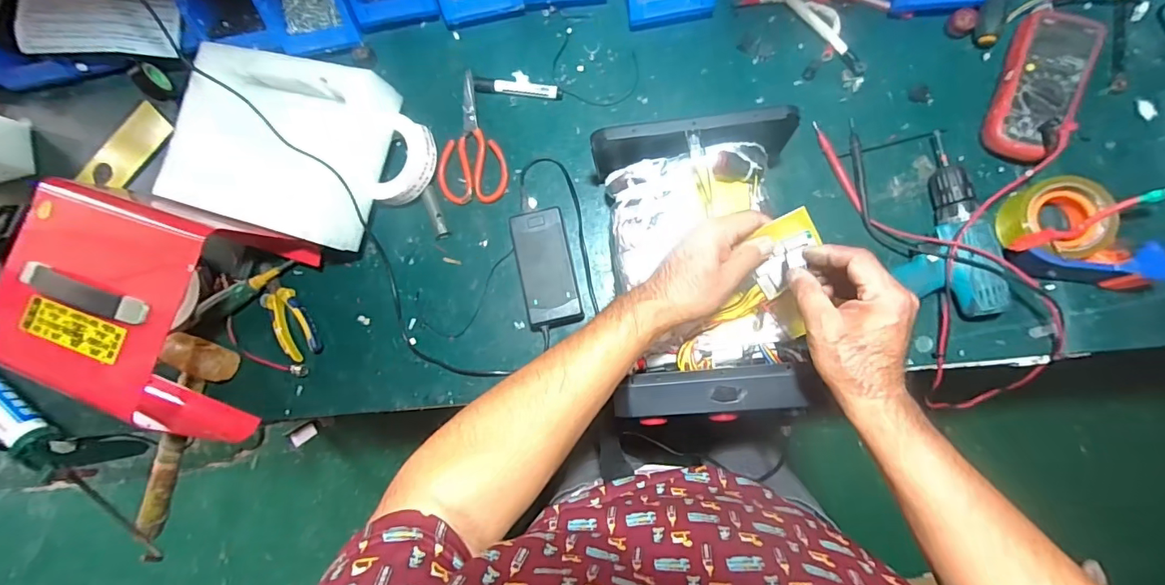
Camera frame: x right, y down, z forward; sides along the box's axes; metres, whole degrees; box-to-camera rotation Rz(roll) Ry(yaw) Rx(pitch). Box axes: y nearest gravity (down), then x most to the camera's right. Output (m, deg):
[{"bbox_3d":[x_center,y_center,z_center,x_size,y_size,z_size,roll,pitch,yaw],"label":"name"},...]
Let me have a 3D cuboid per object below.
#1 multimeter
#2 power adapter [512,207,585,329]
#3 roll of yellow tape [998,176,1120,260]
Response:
[{"bbox_3d":[0.564,-0.249,0.612,0.088,0.045,0.179,21,88,7],"label":"multimeter"},{"bbox_3d":[-0.048,-0.030,0.666,0.077,0.051,0.154,-12,85,5],"label":"power adapter"},{"bbox_3d":[0.563,-0.089,0.597,0.104,0.055,0.093,1,86,6],"label":"roll of yellow tape"}]

